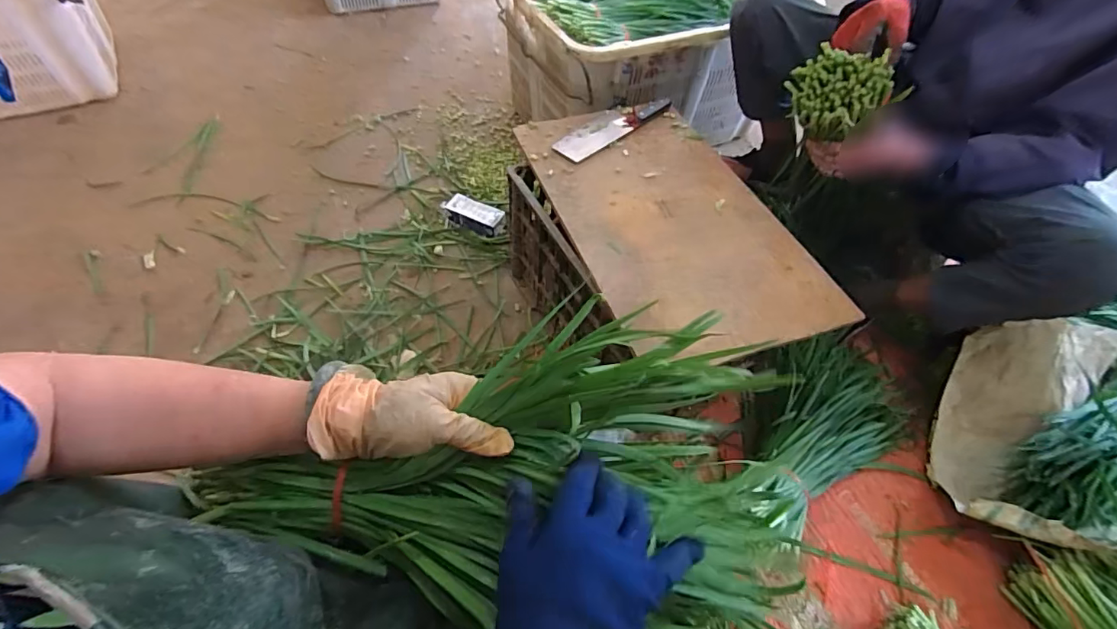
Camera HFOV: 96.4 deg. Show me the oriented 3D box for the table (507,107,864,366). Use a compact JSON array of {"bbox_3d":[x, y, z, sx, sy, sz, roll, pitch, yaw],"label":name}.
[{"bbox_3d":[0.148,-0.093,0.905,0.372,0.245,0.562,-17,58,-16],"label":"table"}]

